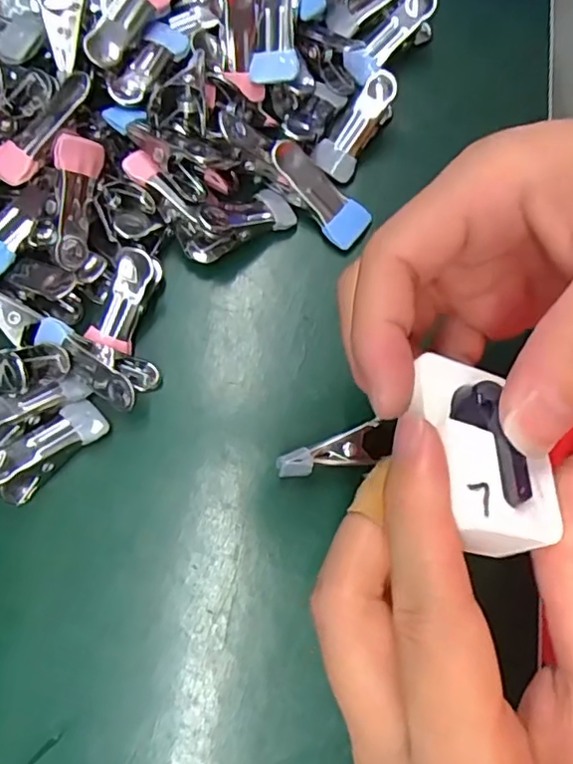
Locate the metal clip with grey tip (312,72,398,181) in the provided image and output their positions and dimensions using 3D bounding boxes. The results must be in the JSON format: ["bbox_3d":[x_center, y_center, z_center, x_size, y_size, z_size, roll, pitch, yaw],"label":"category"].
[{"bbox_3d":[0.034,-0.122,0.288,0.022,0.019,0.051,35,99,7],"label":"metal clip with grey tip"}]

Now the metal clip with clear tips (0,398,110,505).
[{"bbox_3d":[-0.099,0.028,0.251,0.049,0.023,0.020,-39,80,-22],"label":"metal clip with clear tips"}]

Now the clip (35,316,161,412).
[{"bbox_3d":[-0.080,-0.008,0.252,0.053,0.022,0.023,32,78,-10],"label":"clip"}]

